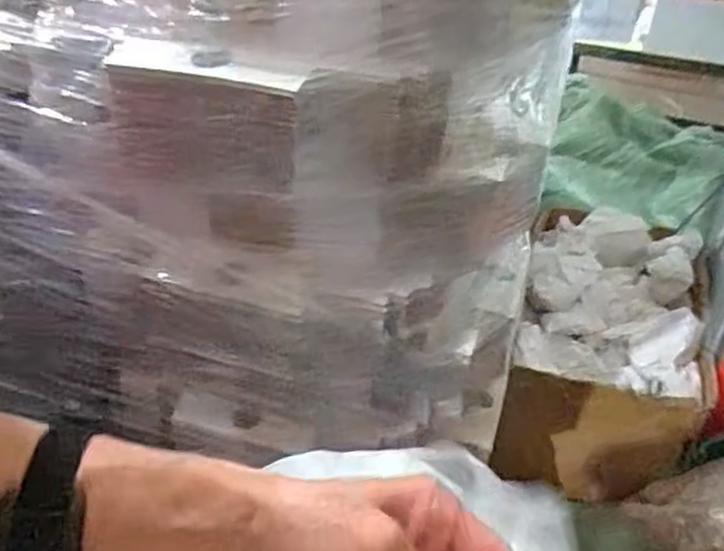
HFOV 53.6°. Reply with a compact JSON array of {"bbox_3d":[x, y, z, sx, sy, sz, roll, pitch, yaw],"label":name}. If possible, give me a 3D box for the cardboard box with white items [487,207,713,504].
[{"bbox_3d":[0.457,0.125,1.358,0.310,0.243,0.652,12,34,12],"label":"cardboard box with white items"}]

